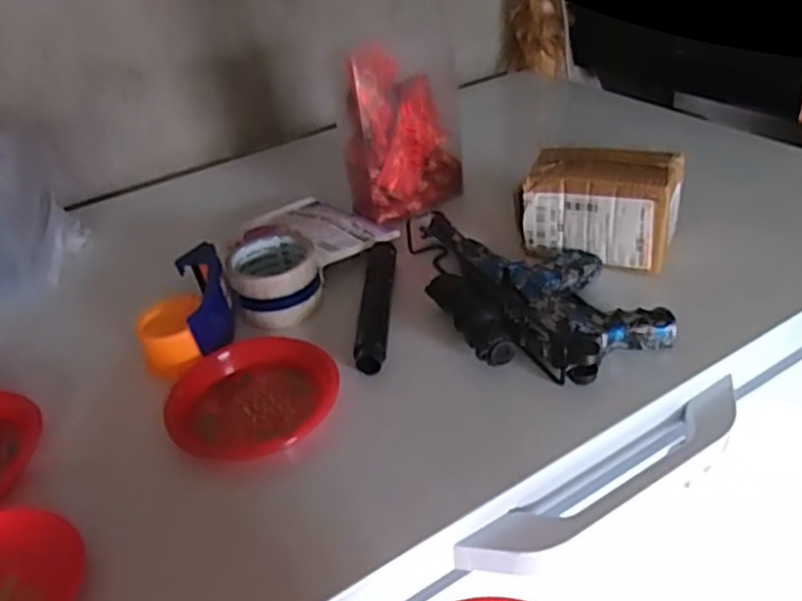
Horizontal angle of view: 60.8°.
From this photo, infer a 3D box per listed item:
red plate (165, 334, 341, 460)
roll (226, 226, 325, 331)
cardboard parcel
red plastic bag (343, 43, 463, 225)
[{"bbox_3d":[-0.126,0.080,0.589,0.143,0.034,0.112,-4,35,4],"label":"red plate"},{"bbox_3d":[-0.128,-0.020,0.700,0.090,0.063,0.090,-15,35,-11],"label":"roll"},{"bbox_3d":[0.200,-0.099,0.705,0.152,0.092,0.077,13,39,27],"label":"cardboard parcel"},{"bbox_3d":[-0.003,-0.194,0.807,0.133,0.177,0.075,-32,42,-32],"label":"red plastic bag"}]

